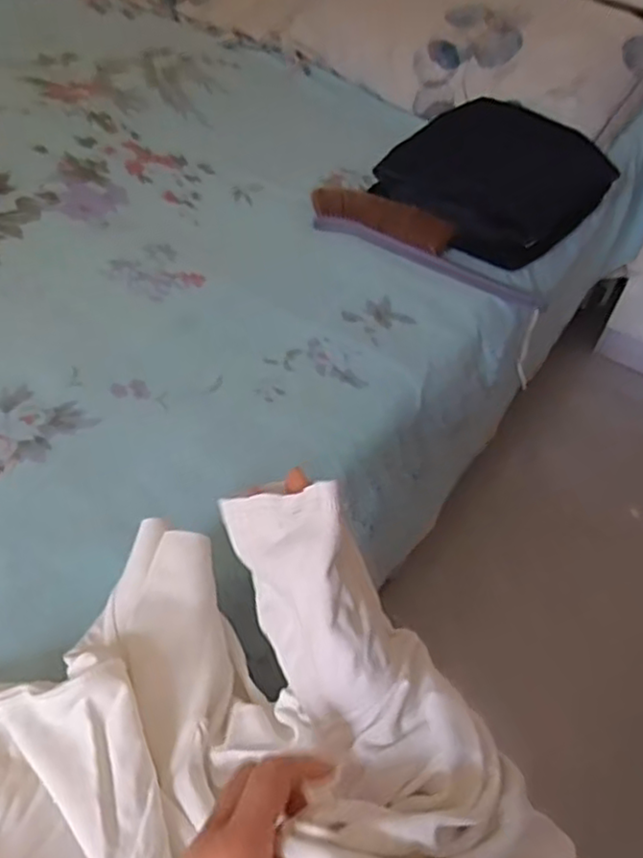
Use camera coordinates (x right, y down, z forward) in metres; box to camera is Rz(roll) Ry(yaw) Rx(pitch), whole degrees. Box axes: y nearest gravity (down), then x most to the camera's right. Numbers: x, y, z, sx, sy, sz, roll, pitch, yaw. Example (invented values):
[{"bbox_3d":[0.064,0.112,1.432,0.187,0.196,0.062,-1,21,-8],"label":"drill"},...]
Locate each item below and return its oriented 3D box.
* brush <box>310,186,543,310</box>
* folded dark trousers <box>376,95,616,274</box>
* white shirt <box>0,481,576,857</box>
[{"bbox_3d":[0.137,-0.260,0.953,0.364,0.033,0.099,32,52,20],"label":"brush"},{"bbox_3d":[0.260,-0.381,1.015,0.250,0.133,0.284,36,54,23],"label":"folded dark trousers"},{"bbox_3d":[-0.123,0.203,0.374,0.386,0.174,0.294,-22,55,-24],"label":"white shirt"}]

